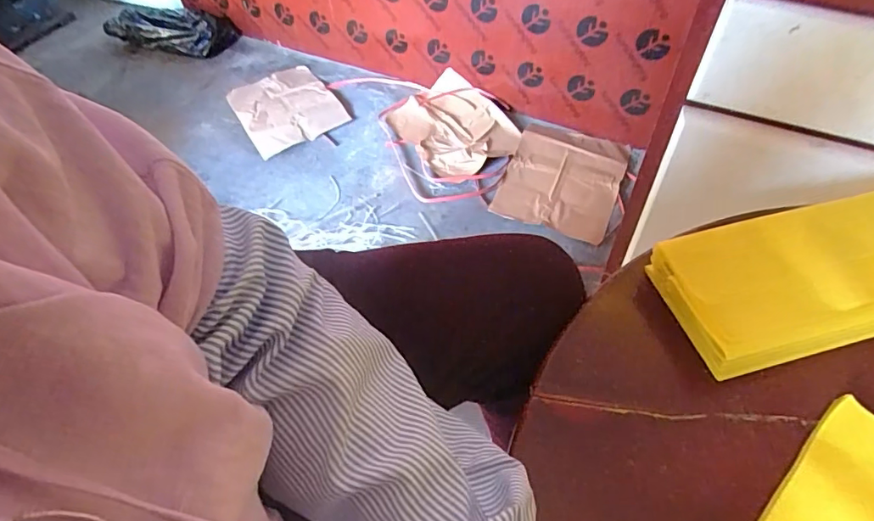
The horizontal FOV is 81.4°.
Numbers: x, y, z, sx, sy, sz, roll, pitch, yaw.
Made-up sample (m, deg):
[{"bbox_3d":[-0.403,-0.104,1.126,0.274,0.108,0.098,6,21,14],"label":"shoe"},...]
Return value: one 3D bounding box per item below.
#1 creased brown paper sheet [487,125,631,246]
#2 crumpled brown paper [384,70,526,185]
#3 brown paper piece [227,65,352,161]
[{"bbox_3d":[0.308,-0.201,1.251,0.268,0.044,0.326,17,57,16],"label":"creased brown paper sheet"},{"bbox_3d":[0.042,-0.370,1.372,0.270,0.059,0.355,-31,58,-17],"label":"crumpled brown paper"},{"bbox_3d":[-0.446,-0.462,1.475,0.267,0.042,0.379,-28,57,-16],"label":"brown paper piece"}]

